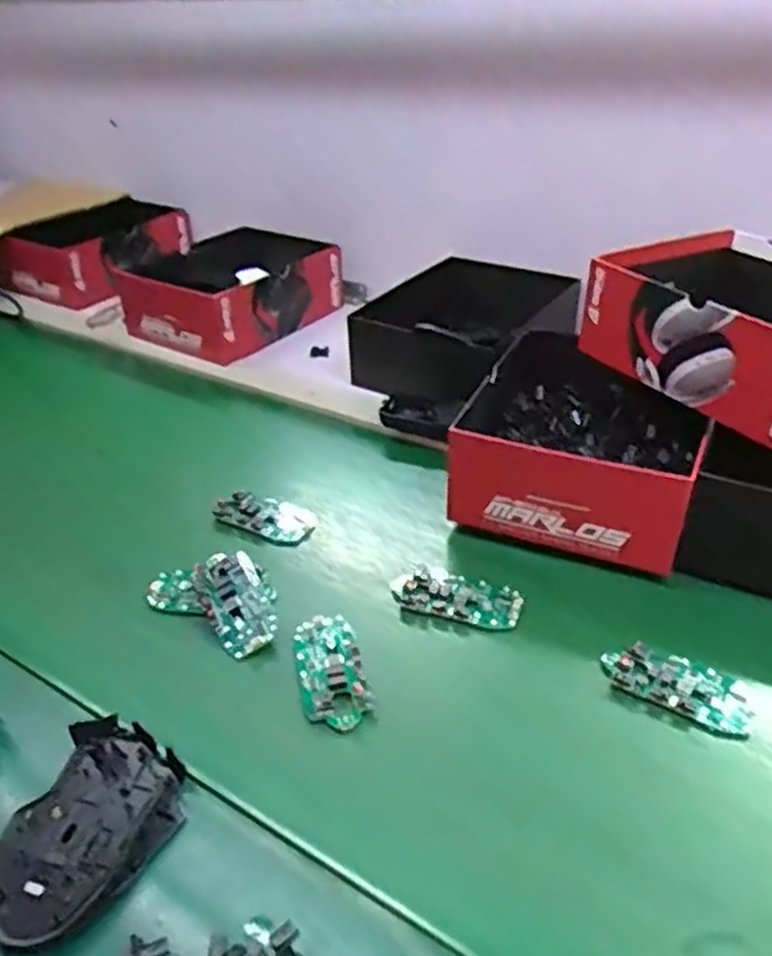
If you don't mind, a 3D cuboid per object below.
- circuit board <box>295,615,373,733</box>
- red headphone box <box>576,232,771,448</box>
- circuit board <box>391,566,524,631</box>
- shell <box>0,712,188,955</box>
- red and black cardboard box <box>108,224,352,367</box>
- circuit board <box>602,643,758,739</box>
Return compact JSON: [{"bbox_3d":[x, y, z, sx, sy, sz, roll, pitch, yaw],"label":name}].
[{"bbox_3d":[-0.039,0.132,0.530,0.044,0.014,0.098,-9,35,-8],"label":"circuit board"},{"bbox_3d":[0.320,-0.140,0.655,0.205,0.084,0.258,-20,37,-23],"label":"red headphone box"},{"bbox_3d":[0.054,0.090,0.582,0.098,0.018,0.041,8,37,16],"label":"circuit board"},{"bbox_3d":[-0.170,0.197,0.423,0.080,0.037,0.117,14,39,23],"label":"shell"},{"bbox_3d":[-0.213,-0.255,1.021,0.212,0.105,0.232,18,41,28],"label":"red and black cardboard box"},{"bbox_3d":[0.194,0.138,0.506,0.094,0.018,0.043,13,38,23],"label":"circuit board"}]

